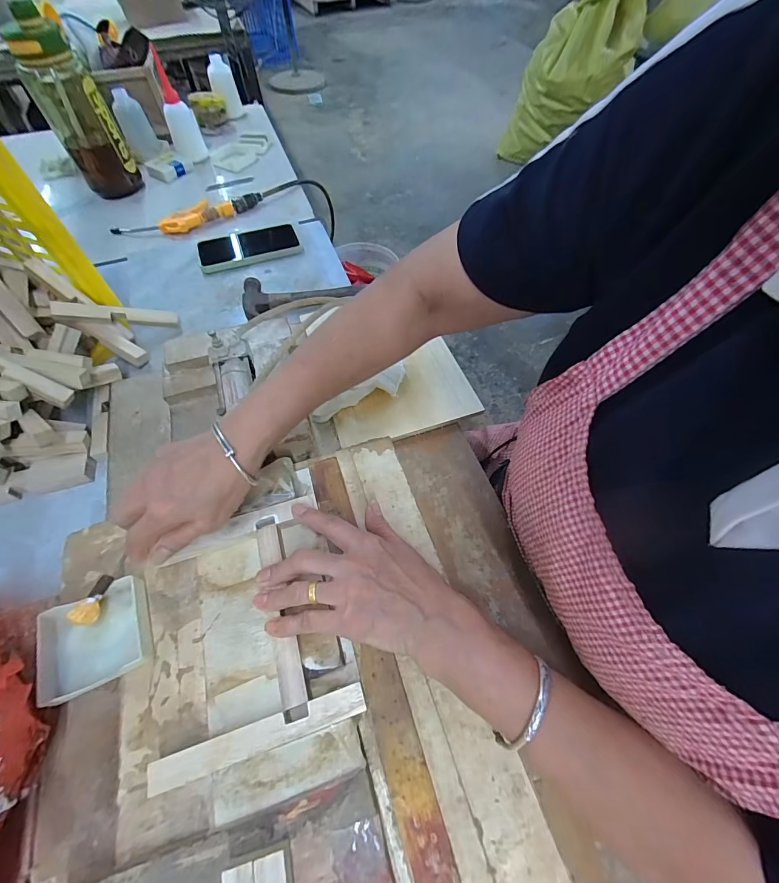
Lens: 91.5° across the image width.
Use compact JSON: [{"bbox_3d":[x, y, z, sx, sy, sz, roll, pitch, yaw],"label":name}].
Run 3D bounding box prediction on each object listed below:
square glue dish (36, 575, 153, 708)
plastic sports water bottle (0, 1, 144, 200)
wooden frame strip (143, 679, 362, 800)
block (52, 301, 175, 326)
[{"bbox_3d":[-0.239,0.158,0.310,0.082,0.019,0.073,-23,61,-12],"label":"square glue dish"},{"bbox_3d":[-0.560,-0.590,0.680,0.102,0.239,0.086,-31,63,-17],"label":"plastic sports water bottle"},{"bbox_3d":[-0.089,0.205,0.264,0.146,0.005,0.019,-16,58,-9],"label":"wooden frame strip"},{"bbox_3d":[-0.367,-0.172,0.515,0.138,0.021,0.015,-6,55,-34],"label":"block"}]

